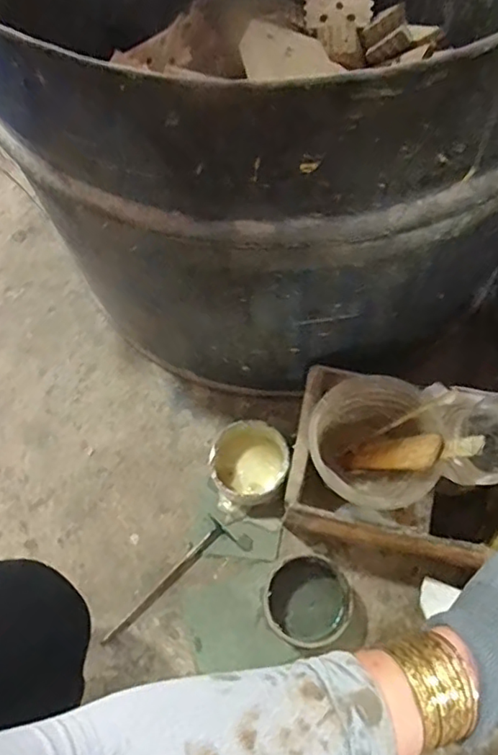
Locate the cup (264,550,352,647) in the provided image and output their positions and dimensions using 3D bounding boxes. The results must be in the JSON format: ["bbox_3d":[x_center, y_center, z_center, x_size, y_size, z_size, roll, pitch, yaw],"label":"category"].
[{"bbox_3d":[0.059,0.217,0.561,0.080,0.035,0.083,-1,68,2],"label":"cup"}]

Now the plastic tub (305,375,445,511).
[{"bbox_3d":[0.107,0.068,0.524,0.105,0.105,0.106,-1,68,2],"label":"plastic tub"}]

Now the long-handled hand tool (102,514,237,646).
[{"bbox_3d":[-0.079,0.213,0.582,0.034,0.008,0.158,38,74,16],"label":"long-handled hand tool"}]

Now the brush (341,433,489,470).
[{"bbox_3d":[0.131,0.068,0.503,0.015,0.166,0.030,27,67,-22],"label":"brush"}]

